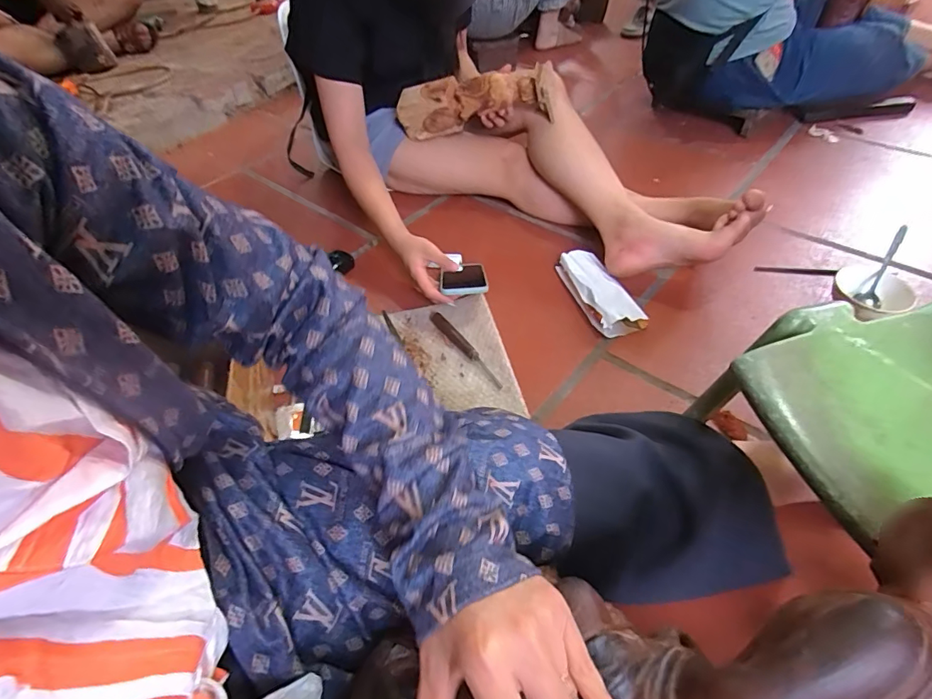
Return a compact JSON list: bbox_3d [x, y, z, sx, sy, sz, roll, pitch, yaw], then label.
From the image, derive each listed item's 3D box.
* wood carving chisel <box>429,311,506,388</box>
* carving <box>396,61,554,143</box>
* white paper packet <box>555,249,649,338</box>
[{"bbox_3d":[-0.001,-0.005,0.775,0.019,0.013,0.194,-30,54,-21],"label":"wood carving chisel"},{"bbox_3d":[0.017,-0.496,0.969,0.316,0.111,0.071,8,50,10],"label":"carving"},{"bbox_3d":[0.235,-0.108,0.851,0.083,0.030,0.206,-14,49,-8],"label":"white paper packet"}]

